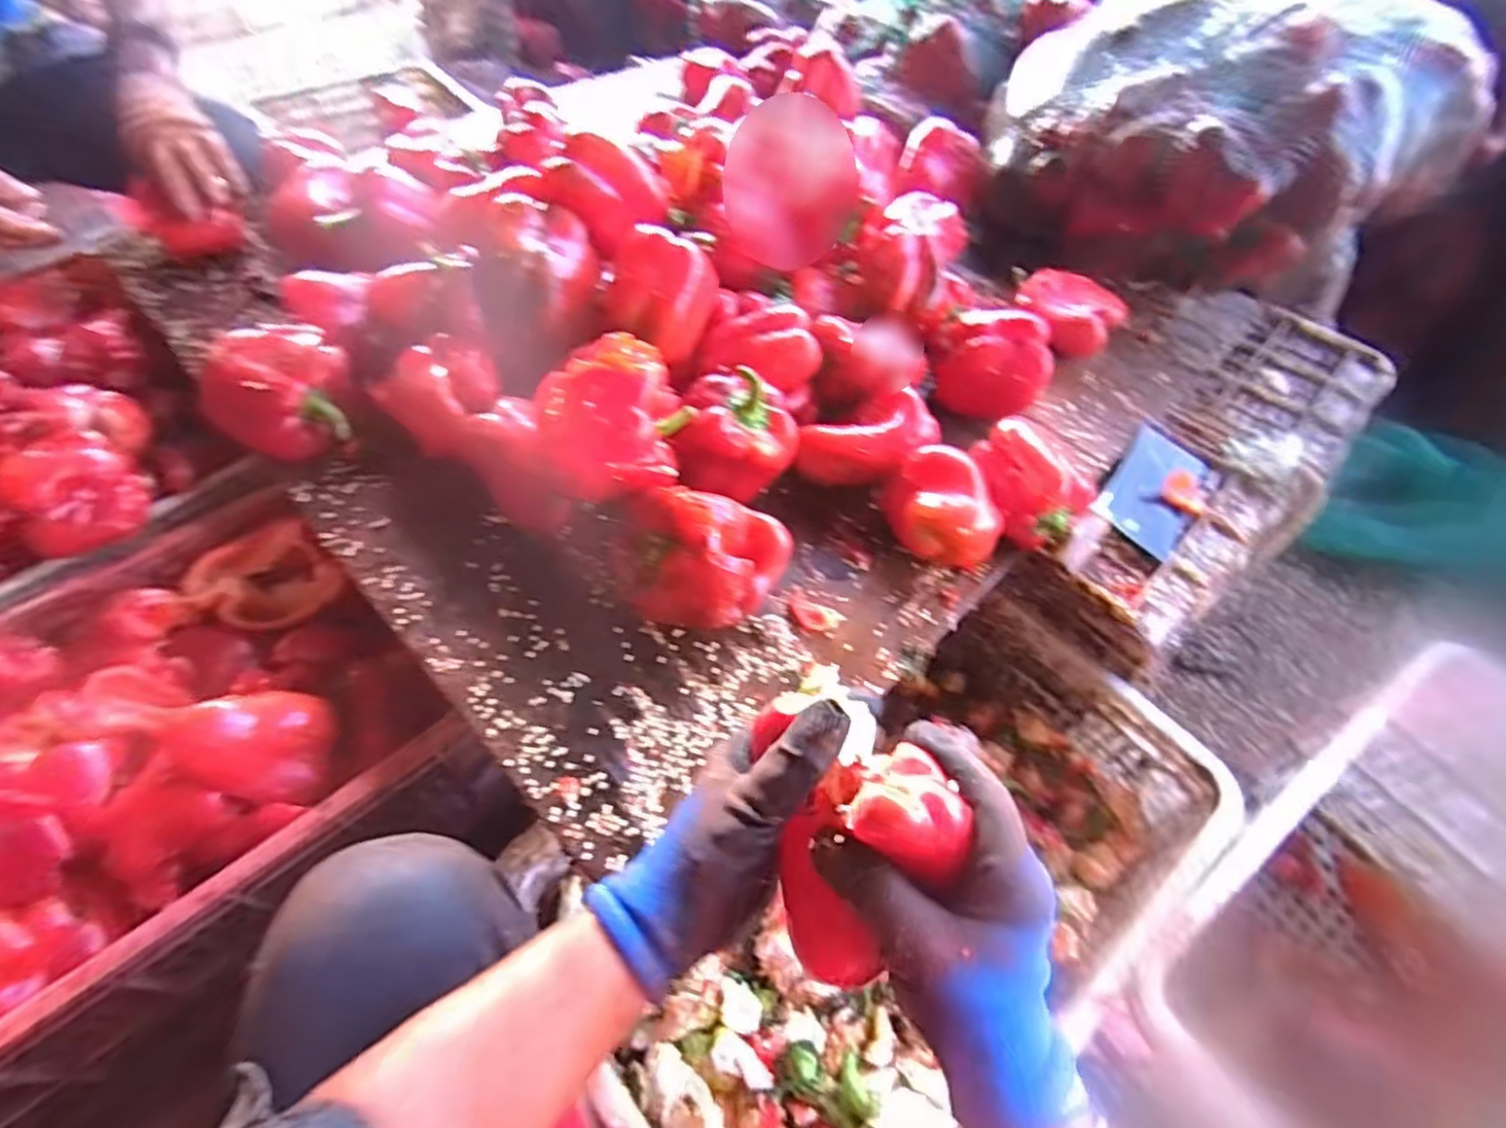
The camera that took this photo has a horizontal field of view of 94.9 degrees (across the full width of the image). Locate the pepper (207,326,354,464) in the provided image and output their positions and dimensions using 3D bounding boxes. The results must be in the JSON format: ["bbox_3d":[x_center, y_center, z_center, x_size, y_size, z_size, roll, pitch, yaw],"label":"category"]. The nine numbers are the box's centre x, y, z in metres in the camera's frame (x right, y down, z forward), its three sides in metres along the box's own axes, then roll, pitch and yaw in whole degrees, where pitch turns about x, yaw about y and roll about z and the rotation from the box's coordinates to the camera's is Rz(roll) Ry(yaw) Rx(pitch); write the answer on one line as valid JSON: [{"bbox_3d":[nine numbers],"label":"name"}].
[{"bbox_3d":[-0.412,-0.152,0.605,0.110,0.070,0.100,1,55,-2],"label":"pepper"}]

